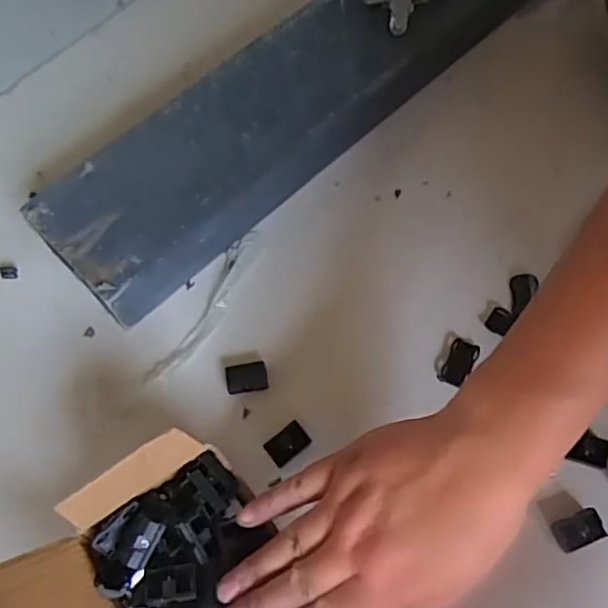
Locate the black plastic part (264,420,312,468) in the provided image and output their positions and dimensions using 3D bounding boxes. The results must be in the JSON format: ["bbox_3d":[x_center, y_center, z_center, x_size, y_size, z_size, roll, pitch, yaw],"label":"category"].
[{"bbox_3d":[-0.011,0.093,0.419,0.028,0.008,0.019,-37,69,-16],"label":"black plastic part"}]

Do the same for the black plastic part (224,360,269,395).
[{"bbox_3d":[-0.040,0.051,0.437,0.028,0.004,0.020,-8,89,4],"label":"black plastic part"}]

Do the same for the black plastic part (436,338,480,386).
[{"bbox_3d":[0.109,0.041,0.443,0.019,0.006,0.034,26,67,13],"label":"black plastic part"}]

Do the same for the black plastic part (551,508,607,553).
[{"bbox_3d":[0.169,0.140,0.389,0.029,0.013,0.019,-19,65,-8],"label":"black plastic part"}]

